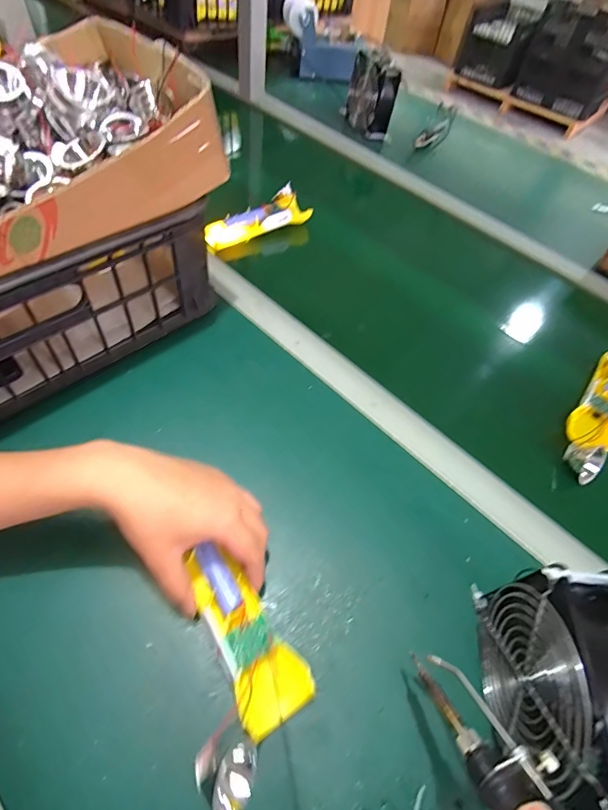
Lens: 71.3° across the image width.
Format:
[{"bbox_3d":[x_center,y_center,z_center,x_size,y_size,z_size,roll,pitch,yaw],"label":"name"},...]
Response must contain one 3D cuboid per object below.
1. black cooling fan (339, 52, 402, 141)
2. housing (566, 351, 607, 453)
[{"bbox_3d":[0.133,-0.623,0.858,0.046,0.129,0.120,-27,63,-24],"label":"black cooling fan"},{"bbox_3d":[0.358,-0.005,0.499,0.051,0.023,0.169,37,59,20],"label":"housing"}]

